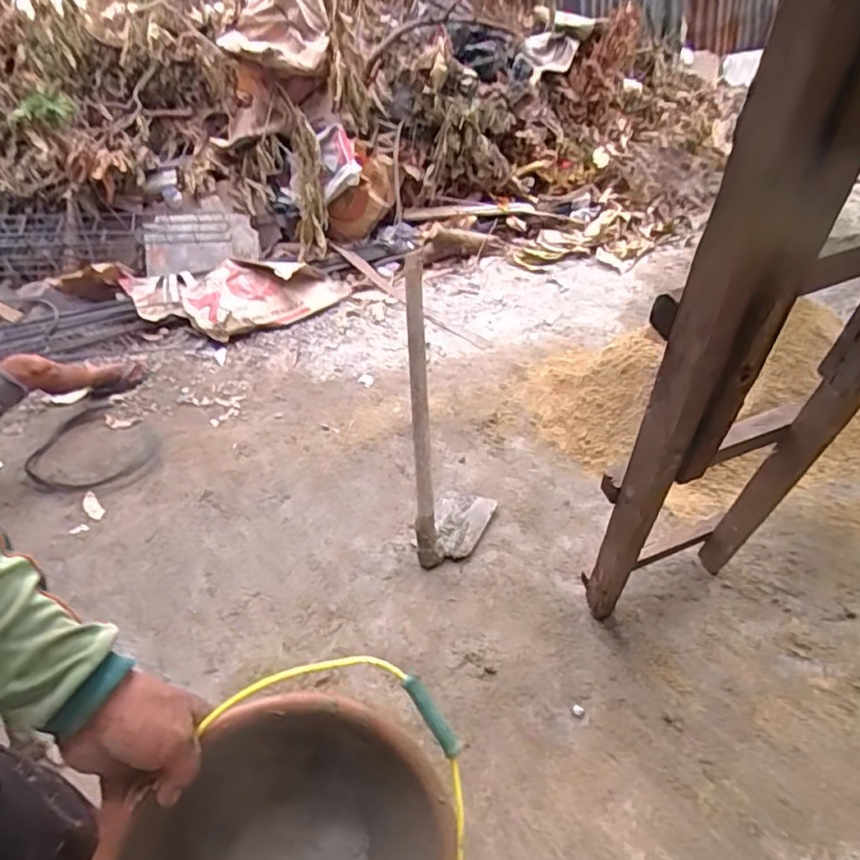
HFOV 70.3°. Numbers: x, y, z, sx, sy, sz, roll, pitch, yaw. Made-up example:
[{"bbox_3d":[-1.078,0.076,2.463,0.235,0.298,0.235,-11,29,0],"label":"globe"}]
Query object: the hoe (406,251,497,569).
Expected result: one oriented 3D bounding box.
[{"bbox_3d":[0.034,-0.001,1.507,0.217,0.623,0.335,-5,36,4],"label":"hoe"}]

